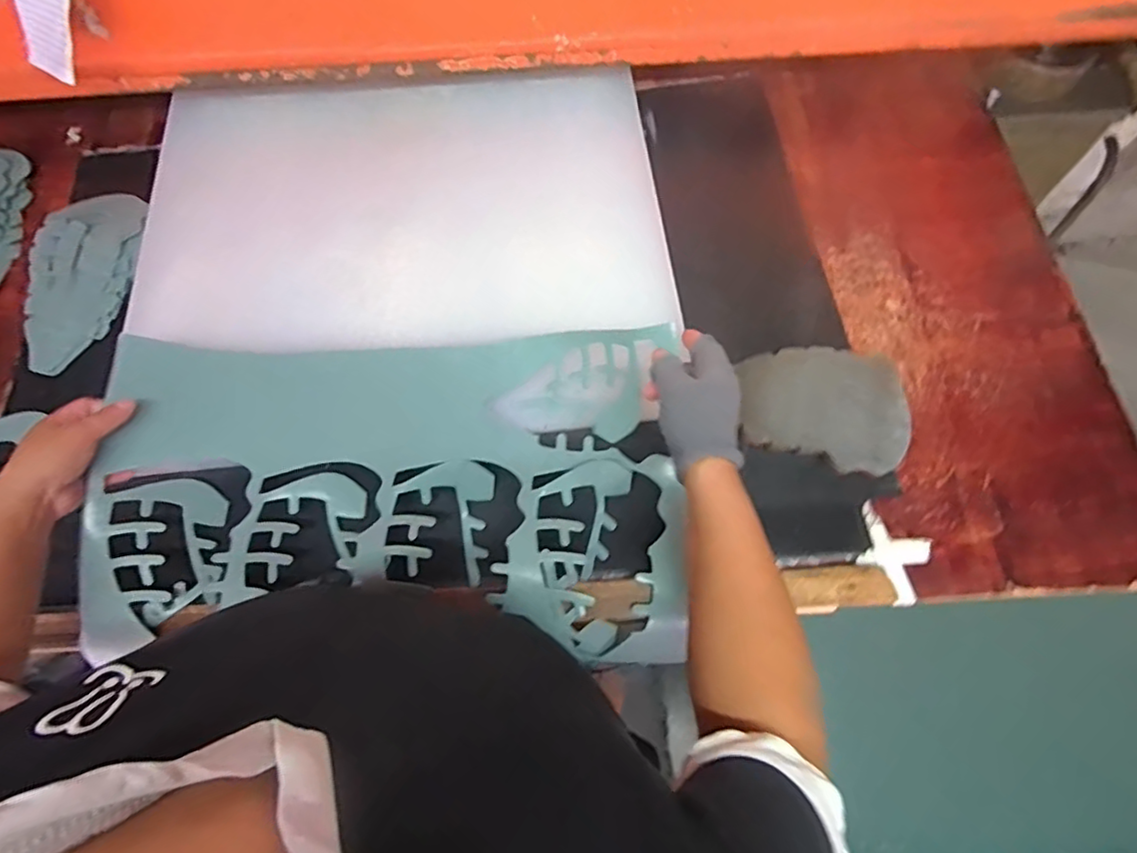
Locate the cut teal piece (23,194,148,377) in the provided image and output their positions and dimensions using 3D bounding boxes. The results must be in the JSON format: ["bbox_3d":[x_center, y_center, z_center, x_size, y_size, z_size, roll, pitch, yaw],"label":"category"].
[{"bbox_3d":[-0.566,-0.177,0.675,0.136,0.019,0.245,-6,69,2],"label":"cut teal piece"}]

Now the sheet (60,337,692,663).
[{"bbox_3d":[-0.162,0.045,0.524,0.514,0.116,0.297,0,67,1],"label":"sheet"}]

